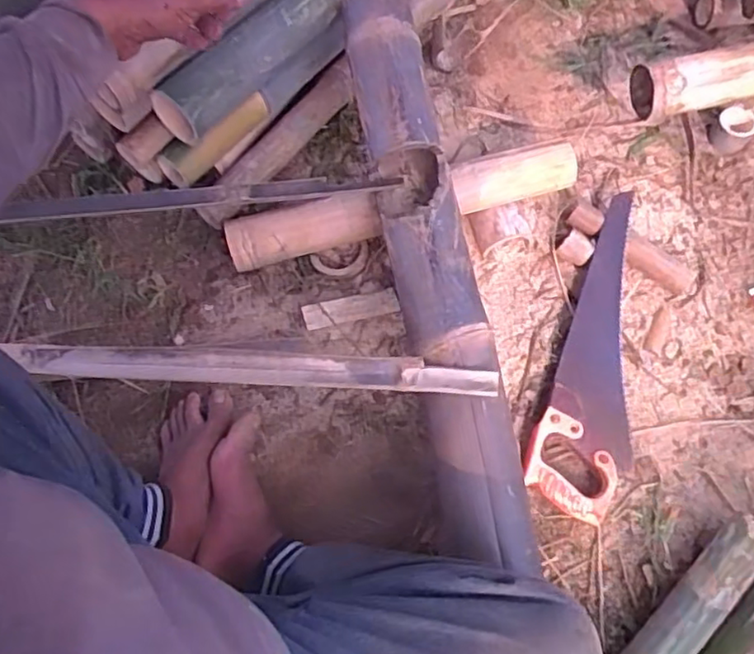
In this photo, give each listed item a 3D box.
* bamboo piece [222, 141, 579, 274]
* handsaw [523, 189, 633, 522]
[{"bbox_3d":[0.037,-0.165,0.857,0.483,0.066,0.066,-14,67,-6],"label":"bamboo piece"},{"bbox_3d":[0.304,0.045,0.843,0.122,0.034,0.413,21,68,9],"label":"handsaw"}]

